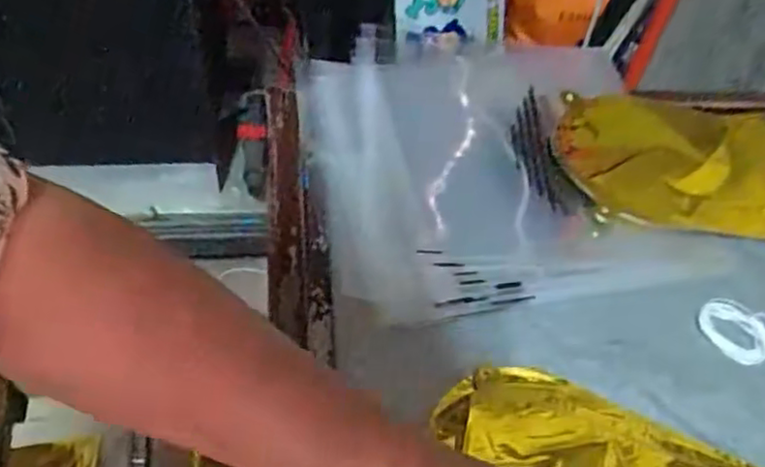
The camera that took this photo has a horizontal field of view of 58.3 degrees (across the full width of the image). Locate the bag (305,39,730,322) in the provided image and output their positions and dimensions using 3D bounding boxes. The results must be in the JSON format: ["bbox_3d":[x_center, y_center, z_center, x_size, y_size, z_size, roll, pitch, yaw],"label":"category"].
[{"bbox_3d":[0.077,-0.052,0.473,0.243,0.028,0.227,-8,50,-13],"label":"bag"}]

